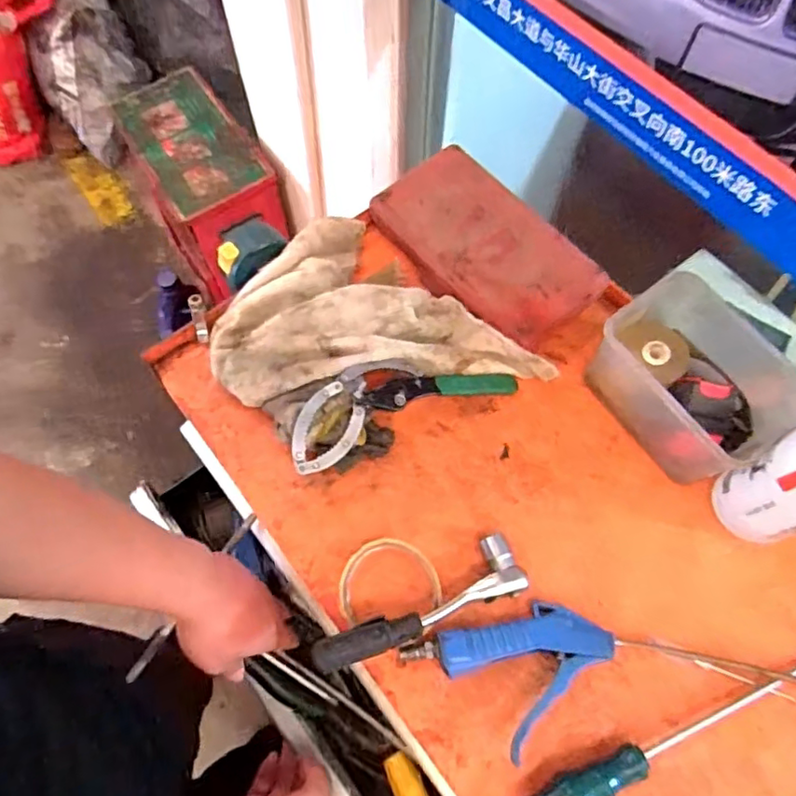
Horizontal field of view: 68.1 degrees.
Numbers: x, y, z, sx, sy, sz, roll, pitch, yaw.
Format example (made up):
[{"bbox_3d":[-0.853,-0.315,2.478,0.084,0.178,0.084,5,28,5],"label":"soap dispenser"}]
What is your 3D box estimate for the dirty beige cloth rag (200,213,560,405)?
[{"bbox_3d":[-0.027,-0.096,0.590,0.323,0.060,0.222,-4,67,-2],"label":"dirty beige cloth rag"}]

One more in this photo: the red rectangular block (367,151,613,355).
[{"bbox_3d":[0.088,-0.158,0.614,0.133,0.033,0.236,-38,72,-15],"label":"red rectangular block"}]

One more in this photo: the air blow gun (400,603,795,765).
[{"bbox_3d":[0.213,0.236,0.477,0.420,0.029,0.111,5,67,2],"label":"air blow gun"}]

